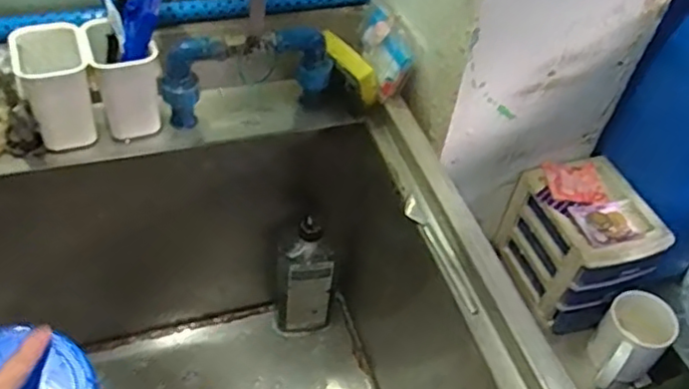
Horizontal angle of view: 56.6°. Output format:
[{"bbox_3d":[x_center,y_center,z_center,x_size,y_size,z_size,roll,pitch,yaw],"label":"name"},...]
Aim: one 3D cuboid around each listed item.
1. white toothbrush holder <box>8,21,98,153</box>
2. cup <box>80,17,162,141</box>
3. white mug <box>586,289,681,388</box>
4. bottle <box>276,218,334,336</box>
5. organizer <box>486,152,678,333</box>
[{"bbox_3d":[-0.319,-0.119,0.714,0.072,0.122,0.085,-14,51,-19],"label":"white toothbrush holder"},{"bbox_3d":[-0.252,-0.131,0.738,0.065,0.119,0.068,-19,52,-22],"label":"cup"},{"bbox_3d":[0.357,0.192,0.810,0.085,0.089,0.110,37,54,25],"label":"white mug"},{"bbox_3d":[-0.058,0.128,0.953,0.085,0.248,0.044,2,47,-5],"label":"bottle"},{"bbox_3d":[0.327,0.070,0.885,0.142,0.155,0.179,-9,49,-15],"label":"organizer"}]

